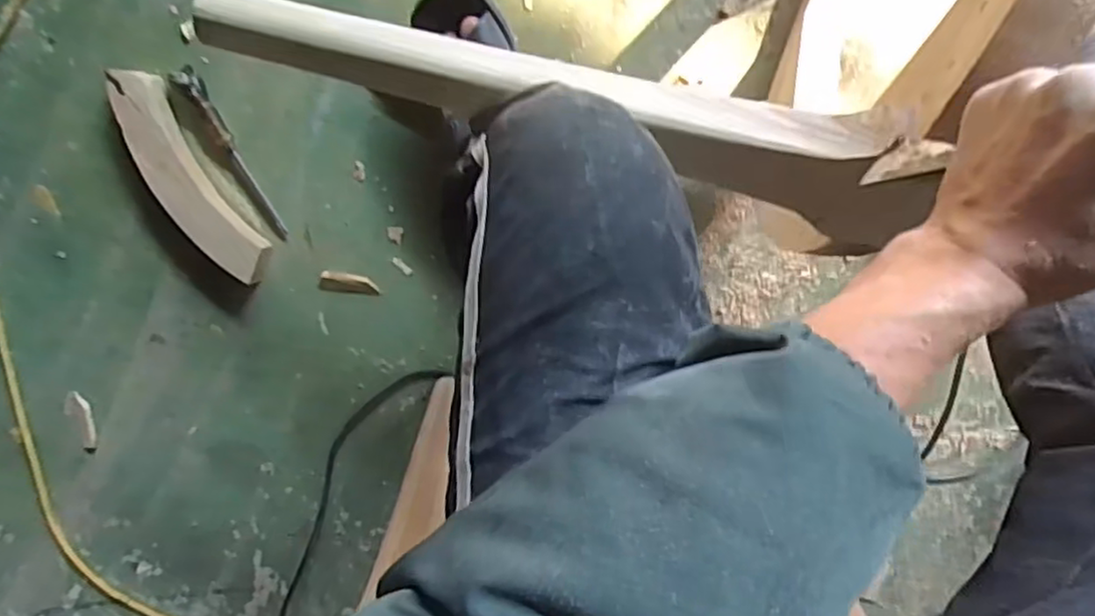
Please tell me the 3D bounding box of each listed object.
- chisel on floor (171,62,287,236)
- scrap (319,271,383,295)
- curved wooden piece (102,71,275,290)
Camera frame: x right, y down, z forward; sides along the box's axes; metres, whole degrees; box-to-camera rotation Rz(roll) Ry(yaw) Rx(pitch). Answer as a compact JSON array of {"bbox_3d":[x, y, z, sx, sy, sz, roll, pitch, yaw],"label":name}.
[{"bbox_3d":[-0.373,-0.186,0.838,0.033,0.017,0.225,-33,97,6],"label":"chisel on floor"},{"bbox_3d":[-0.244,-0.029,0.859,0.071,0.015,0.025,10,99,-1],"label":"scrap"},{"bbox_3d":[-0.429,-0.152,0.835,0.077,0.038,0.279,-32,97,5],"label":"curved wooden piece"}]

